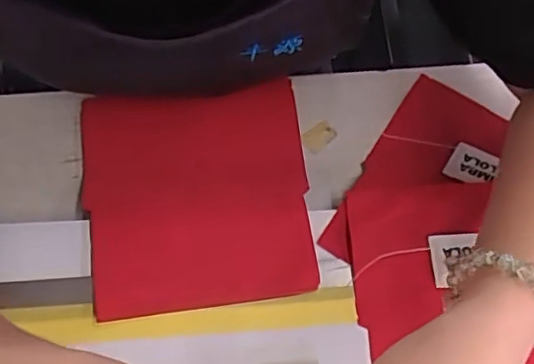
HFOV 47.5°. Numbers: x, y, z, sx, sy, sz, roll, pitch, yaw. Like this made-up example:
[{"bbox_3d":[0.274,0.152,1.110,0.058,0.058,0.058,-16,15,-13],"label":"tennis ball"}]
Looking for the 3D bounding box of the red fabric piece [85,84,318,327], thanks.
[{"bbox_3d":[-0.049,0.006,0.418,0.151,0.028,0.158,-8,72,-3],"label":"red fabric piece"}]

